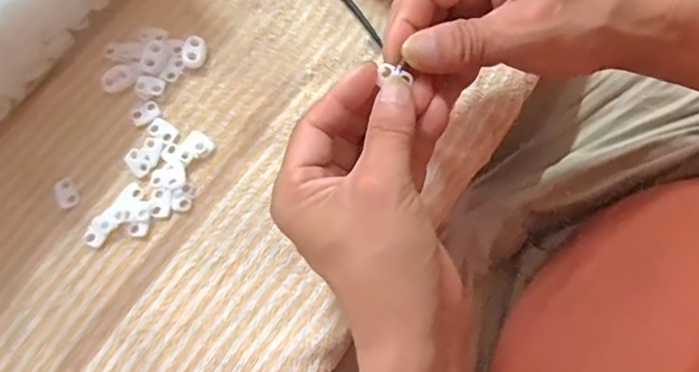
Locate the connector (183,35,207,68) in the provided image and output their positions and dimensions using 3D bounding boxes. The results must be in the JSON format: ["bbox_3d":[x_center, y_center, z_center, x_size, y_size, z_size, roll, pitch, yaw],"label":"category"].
[{"bbox_3d":[-0.101,-0.088,0.361,0.014,0.006,0.021,1,75,1],"label":"connector"}]

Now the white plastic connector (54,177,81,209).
[{"bbox_3d":[-0.175,0.004,0.340,0.013,0.004,0.020,-29,76,-7],"label":"white plastic connector"}]

